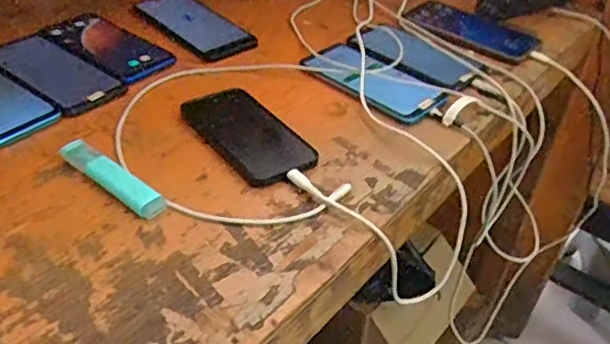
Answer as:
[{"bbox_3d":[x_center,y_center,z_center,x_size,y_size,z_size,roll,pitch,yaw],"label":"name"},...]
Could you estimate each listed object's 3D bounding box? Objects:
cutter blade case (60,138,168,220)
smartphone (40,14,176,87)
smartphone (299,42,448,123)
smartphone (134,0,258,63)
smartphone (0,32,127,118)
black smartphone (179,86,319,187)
[{"bbox_3d":[-0.163,0.003,0.494,0.116,0.013,0.025,30,47,29],"label":"cutter blade case"},{"bbox_3d":[-0.223,-0.147,0.674,0.161,0.010,0.076,29,46,29],"label":"smartphone"},{"bbox_3d":[0.075,-0.109,0.651,0.090,0.013,0.169,-31,50,-34],"label":"smartphone"},{"bbox_3d":[-0.143,-0.189,0.736,0.079,0.007,0.179,-30,49,-33],"label":"smartphone"},{"bbox_3d":[-0.271,-0.110,0.629,0.182,0.006,0.077,28,46,27],"label":"smartphone"},{"bbox_3d":[-0.057,-0.039,0.560,0.072,0.009,0.149,-25,47,-29],"label":"black smartphone"}]

